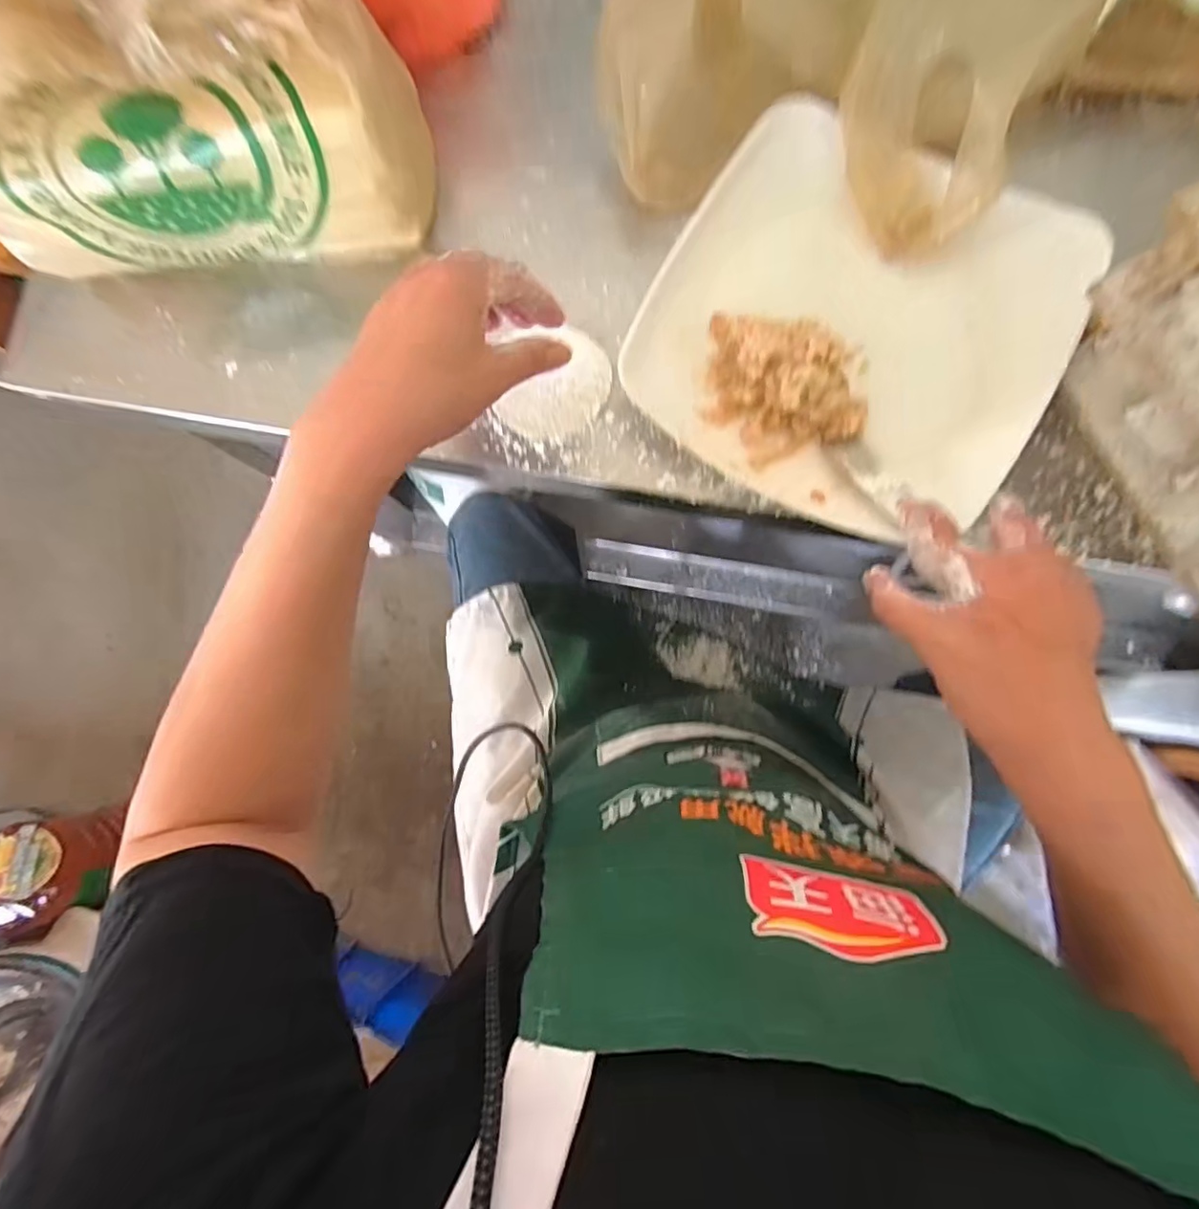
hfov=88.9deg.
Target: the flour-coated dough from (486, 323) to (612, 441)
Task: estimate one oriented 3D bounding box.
[{"bbox_3d":[-0.030,-0.144,0.395,0.072,0.006,0.074,0,83,2],"label":"flour-coated dough"}]

